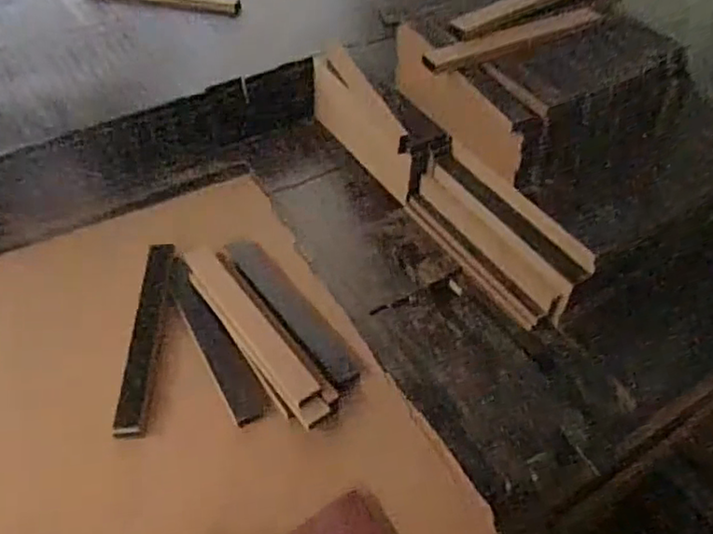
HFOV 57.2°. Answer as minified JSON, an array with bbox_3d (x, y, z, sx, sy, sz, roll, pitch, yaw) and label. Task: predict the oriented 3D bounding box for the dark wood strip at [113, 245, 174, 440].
[{"bbox_3d":[-0.165,0.052,0.516,0.024,0.004,0.165,-2,58,2],"label":"dark wood strip"}]

